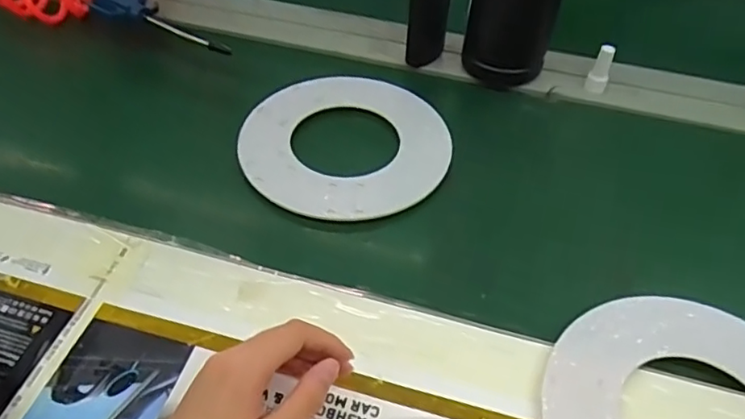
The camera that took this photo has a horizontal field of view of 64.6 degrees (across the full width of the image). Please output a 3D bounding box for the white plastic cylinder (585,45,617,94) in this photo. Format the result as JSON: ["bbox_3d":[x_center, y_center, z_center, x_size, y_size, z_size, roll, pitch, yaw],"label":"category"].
[{"bbox_3d":[0.238,-0.143,0.612,0.020,0.052,0.017,24,53,17],"label":"white plastic cylinder"}]

